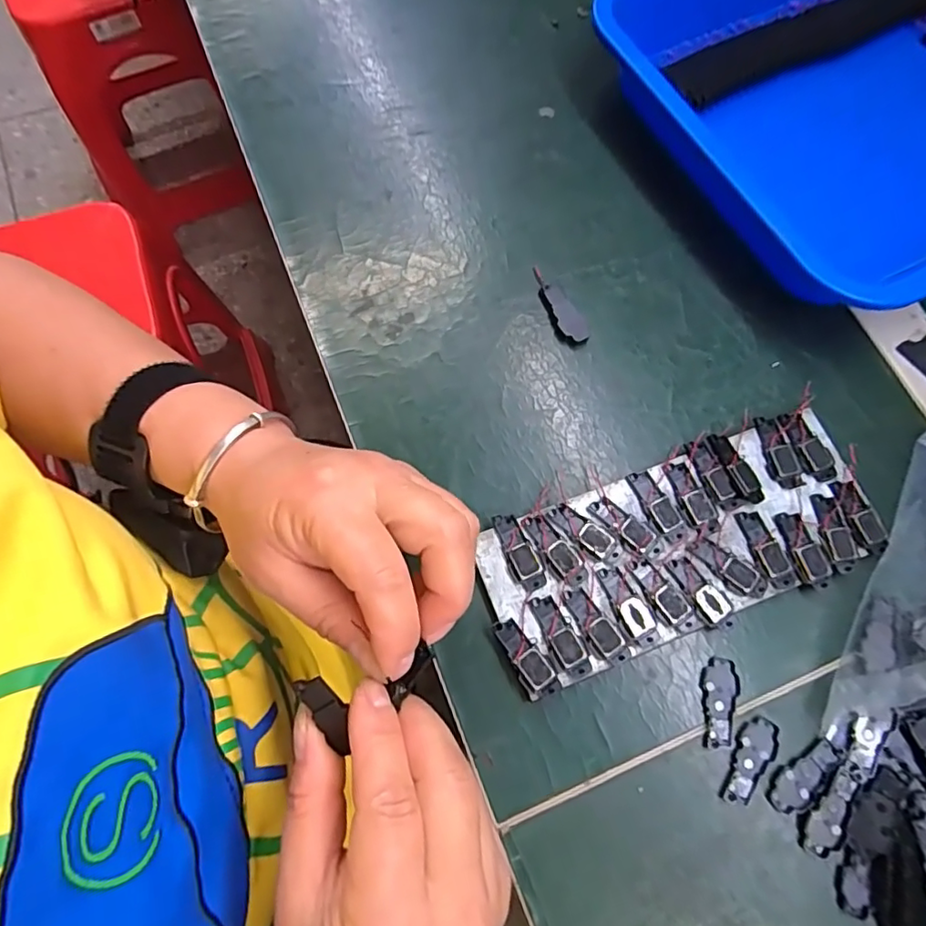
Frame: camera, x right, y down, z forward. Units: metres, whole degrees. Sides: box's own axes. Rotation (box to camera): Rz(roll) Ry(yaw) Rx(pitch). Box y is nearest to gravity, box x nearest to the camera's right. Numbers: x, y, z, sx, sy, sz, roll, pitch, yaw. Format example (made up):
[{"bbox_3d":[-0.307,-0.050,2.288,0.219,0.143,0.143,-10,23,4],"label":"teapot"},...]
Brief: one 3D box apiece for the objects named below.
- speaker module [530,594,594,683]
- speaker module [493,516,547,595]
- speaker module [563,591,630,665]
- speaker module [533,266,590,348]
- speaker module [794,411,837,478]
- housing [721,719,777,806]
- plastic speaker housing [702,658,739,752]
[{"bbox_3d":[0.045,0.080,0.258,0.014,0.005,0.039,-23,74,-9],"label":"speaker module"},{"bbox_3d":[0.027,0.043,0.270,0.013,0.004,0.038,-20,74,-8],"label":"speaker module"},{"bbox_3d":[0.061,0.076,0.259,0.013,0.004,0.038,-34,76,-12],"label":"speaker module"},{"bbox_3d":[0.054,-0.090,0.318,0.017,0.004,0.056,-21,74,-8],"label":"speaker module"},{"bbox_3d":[0.179,-0.009,0.290,0.018,0.004,0.038,-14,73,-6],"label":"speaker module"},{"bbox_3d":[0.128,0.133,0.250,0.016,0.004,0.040,40,75,11],"label":"housing"},{"bbox_3d":[0.118,0.110,0.257,0.015,0.004,0.039,12,72,2],"label":"plastic speaker housing"}]

